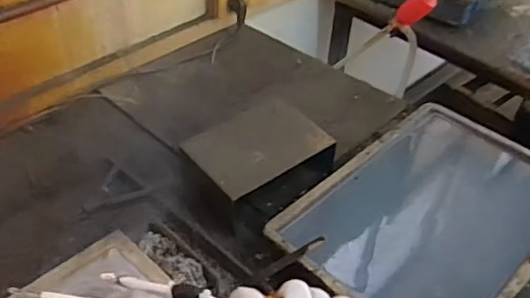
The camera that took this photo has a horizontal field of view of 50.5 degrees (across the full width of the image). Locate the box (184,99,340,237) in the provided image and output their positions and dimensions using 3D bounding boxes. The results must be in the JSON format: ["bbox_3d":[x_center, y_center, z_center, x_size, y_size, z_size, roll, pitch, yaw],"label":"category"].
[{"bbox_3d":[-0.014,0.019,0.900,0.162,0.091,0.206,35,50,30],"label":"box"}]

